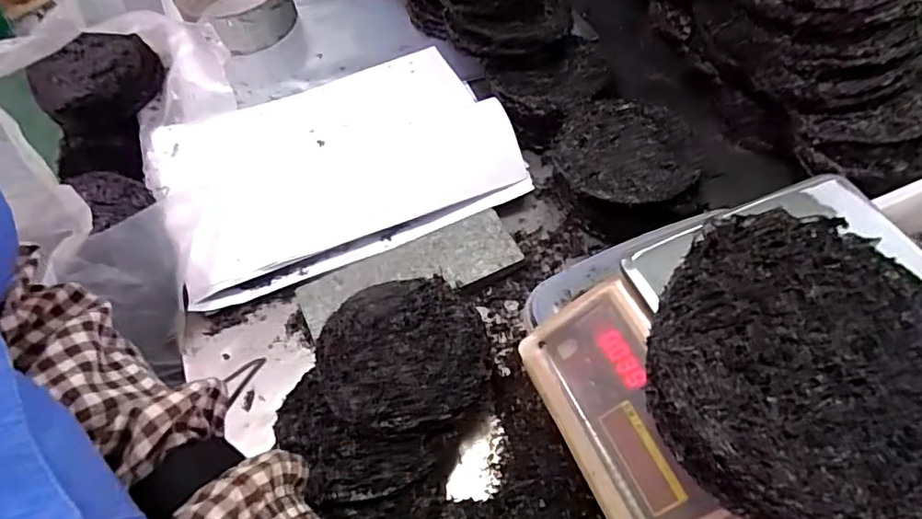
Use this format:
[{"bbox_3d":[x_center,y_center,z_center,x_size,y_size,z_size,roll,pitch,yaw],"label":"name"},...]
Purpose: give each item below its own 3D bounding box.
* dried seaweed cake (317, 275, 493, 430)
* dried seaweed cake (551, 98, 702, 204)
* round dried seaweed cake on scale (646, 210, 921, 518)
[{"bbox_3d":[-0.070,0.106,0.686,0.197,0.026,0.194,-1,57,2],"label":"dried seaweed cake"},{"bbox_3d":[0.233,-0.154,0.801,0.189,0.019,0.194,-1,57,2],"label":"dried seaweed cake"},{"bbox_3d":[0.234,0.073,0.389,0.195,0.044,0.209,-1,57,2],"label":"round dried seaweed cake on scale"}]

